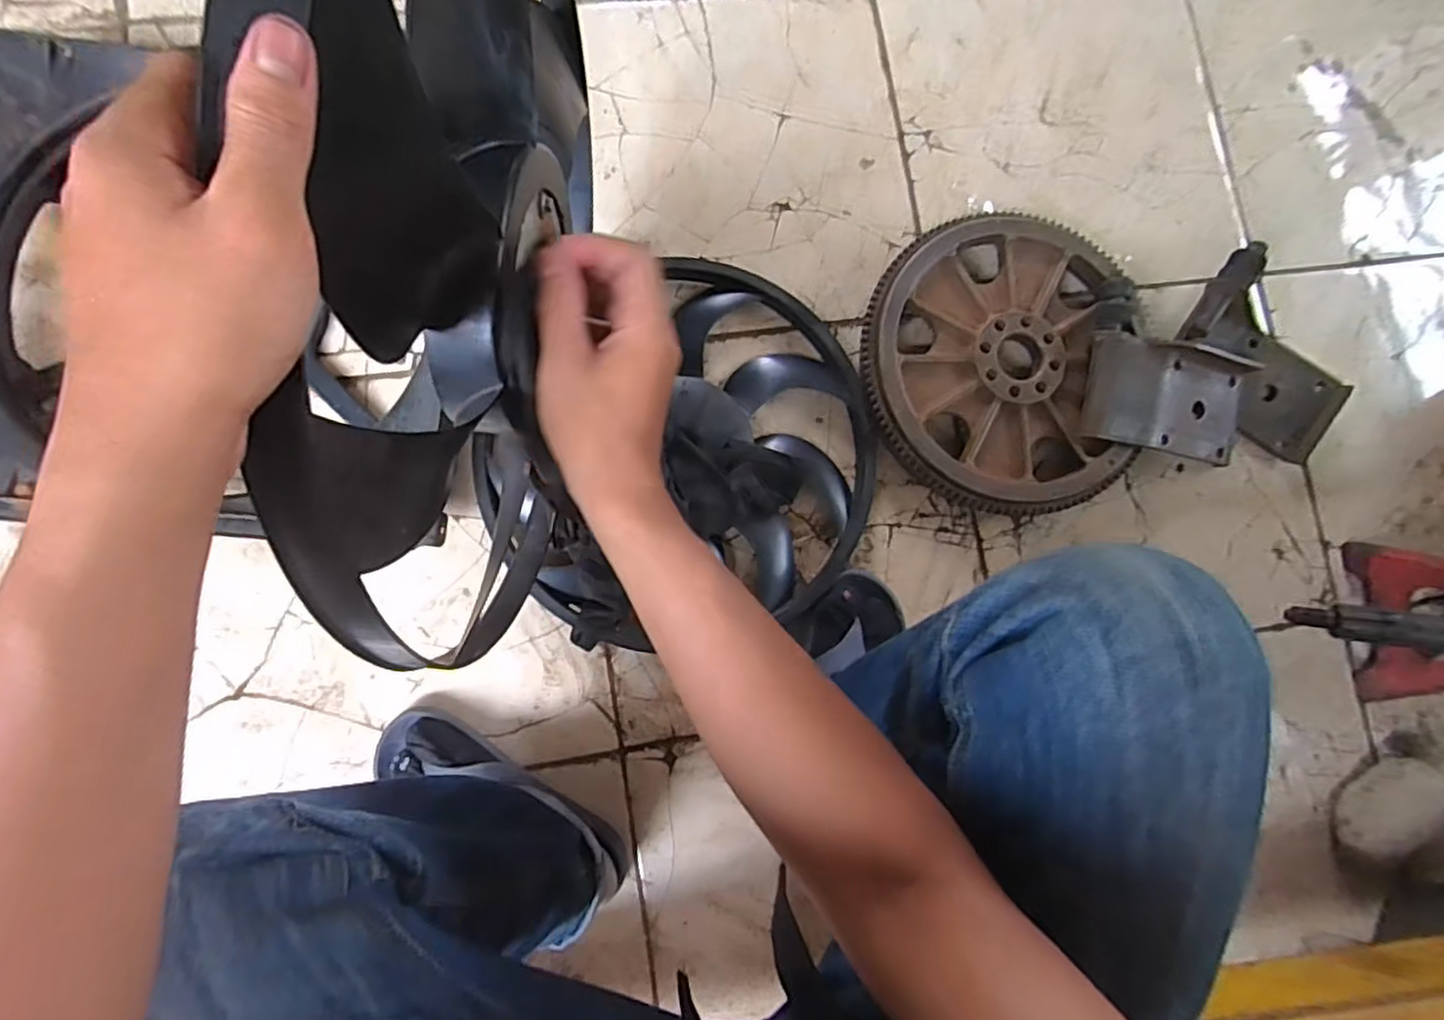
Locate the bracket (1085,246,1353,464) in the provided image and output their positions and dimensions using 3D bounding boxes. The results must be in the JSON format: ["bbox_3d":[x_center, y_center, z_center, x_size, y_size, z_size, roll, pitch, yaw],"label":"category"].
[{"bbox_3d":[0.520,-0.162,0.721,0.308,0.062,0.217,-3,84,-5],"label":"bracket"}]

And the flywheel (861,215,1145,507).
[{"bbox_3d":[0.289,-0.155,0.714,0.281,0.057,0.310,5,84,-5],"label":"flywheel"}]

